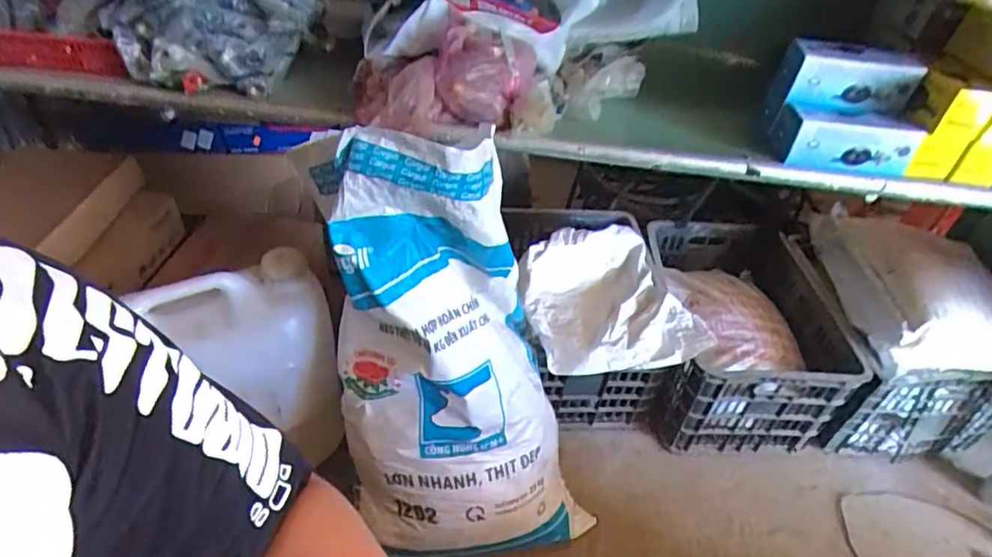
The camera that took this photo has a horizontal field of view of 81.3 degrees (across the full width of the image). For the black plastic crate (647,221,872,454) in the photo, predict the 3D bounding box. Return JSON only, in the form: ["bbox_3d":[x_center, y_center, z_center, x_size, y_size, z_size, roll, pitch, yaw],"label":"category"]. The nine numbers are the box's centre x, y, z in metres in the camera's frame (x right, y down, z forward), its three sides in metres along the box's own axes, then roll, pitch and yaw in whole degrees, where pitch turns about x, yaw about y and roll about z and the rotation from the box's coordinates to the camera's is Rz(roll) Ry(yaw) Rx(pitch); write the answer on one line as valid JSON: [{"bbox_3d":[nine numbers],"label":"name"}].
[{"bbox_3d":[0.562,0.126,1.358,0.405,0.277,0.485,3,43,-3],"label":"black plastic crate"}]

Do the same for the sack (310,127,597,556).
[{"bbox_3d":[-0.048,0.135,0.904,0.242,0.790,0.312,17,40,43],"label":"sack"}]

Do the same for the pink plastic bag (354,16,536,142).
[{"bbox_3d":[-0.074,-0.319,0.909,0.281,0.131,0.194,-1,43,-6],"label":"pink plastic bag"}]

